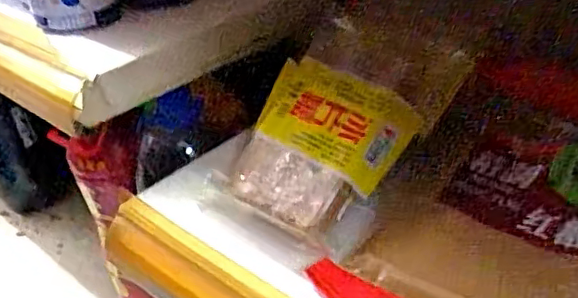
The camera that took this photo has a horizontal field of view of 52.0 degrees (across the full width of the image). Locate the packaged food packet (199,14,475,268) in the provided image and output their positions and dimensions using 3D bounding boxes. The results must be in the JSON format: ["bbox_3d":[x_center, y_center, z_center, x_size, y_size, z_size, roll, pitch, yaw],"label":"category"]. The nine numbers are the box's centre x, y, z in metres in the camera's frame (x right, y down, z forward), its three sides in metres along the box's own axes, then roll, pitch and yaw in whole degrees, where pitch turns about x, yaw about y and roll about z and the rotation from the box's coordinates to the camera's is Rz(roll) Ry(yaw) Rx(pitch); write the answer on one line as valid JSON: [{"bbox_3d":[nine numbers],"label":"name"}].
[{"bbox_3d":[0.033,-0.015,0.389,0.122,0.041,0.172,29,77,29],"label":"packaged food packet"}]

